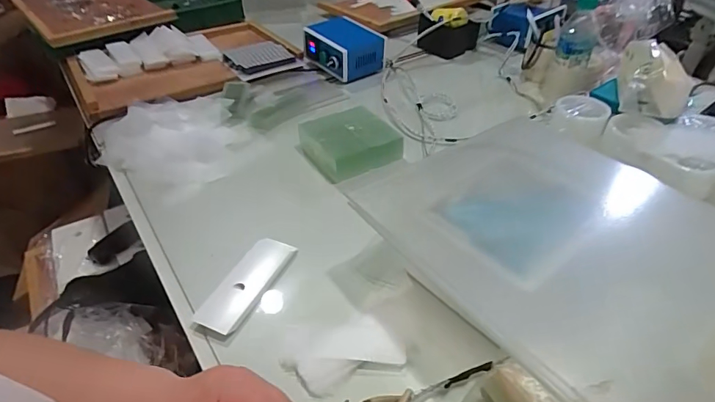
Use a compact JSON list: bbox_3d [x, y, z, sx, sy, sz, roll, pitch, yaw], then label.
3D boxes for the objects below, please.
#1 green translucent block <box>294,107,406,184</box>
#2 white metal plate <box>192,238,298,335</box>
[{"bbox_3d":[-0.018,-0.107,0.801,0.147,0.047,0.149,-24,45,-26],"label":"green translucent block"},{"bbox_3d":[-0.142,0.105,0.575,0.055,0.014,0.159,15,42,18],"label":"white metal plate"}]

